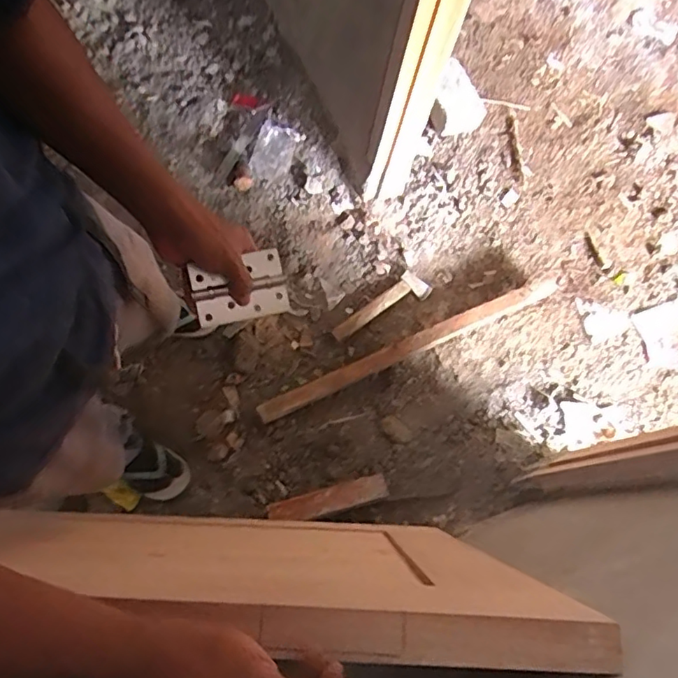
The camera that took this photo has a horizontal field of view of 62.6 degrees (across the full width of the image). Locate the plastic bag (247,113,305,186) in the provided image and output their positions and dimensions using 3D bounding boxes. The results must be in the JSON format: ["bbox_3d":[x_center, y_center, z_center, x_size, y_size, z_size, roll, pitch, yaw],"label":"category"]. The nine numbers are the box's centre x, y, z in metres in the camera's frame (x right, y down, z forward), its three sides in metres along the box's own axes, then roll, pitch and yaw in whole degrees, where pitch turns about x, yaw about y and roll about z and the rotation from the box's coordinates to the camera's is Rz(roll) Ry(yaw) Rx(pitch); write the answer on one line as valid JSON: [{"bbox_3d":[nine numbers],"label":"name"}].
[{"bbox_3d":[-0.180,-0.518,1.537,0.119,0.065,0.178,26,78,4],"label":"plastic bag"}]

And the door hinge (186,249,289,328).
[{"bbox_3d":[-0.111,-0.056,0.617,0.102,0.008,0.070,-13,92,-18],"label":"door hinge"}]

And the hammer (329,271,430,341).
[{"bbox_3d":[0.111,-0.073,1.457,0.273,0.029,0.083,-37,80,-15],"label":"hammer"}]

